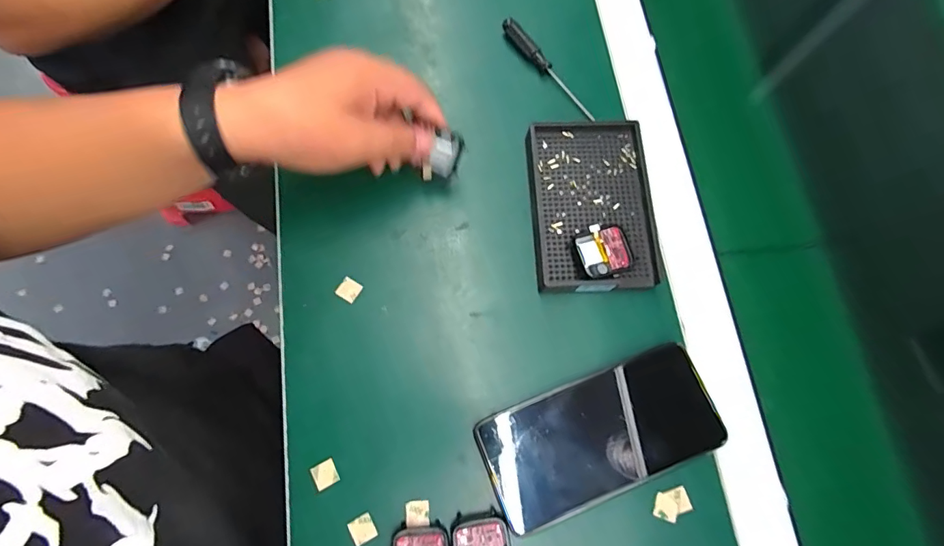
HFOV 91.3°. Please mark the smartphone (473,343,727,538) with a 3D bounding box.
[{"bbox_3d":[0.090,0.113,0.322,0.162,0.012,0.077,-20,77,-6],"label":"smartphone"}]

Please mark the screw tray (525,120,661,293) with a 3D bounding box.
[{"bbox_3d":[0.094,-0.054,0.363,0.094,0.021,0.136,-3,75,-2],"label":"screw tray"}]

